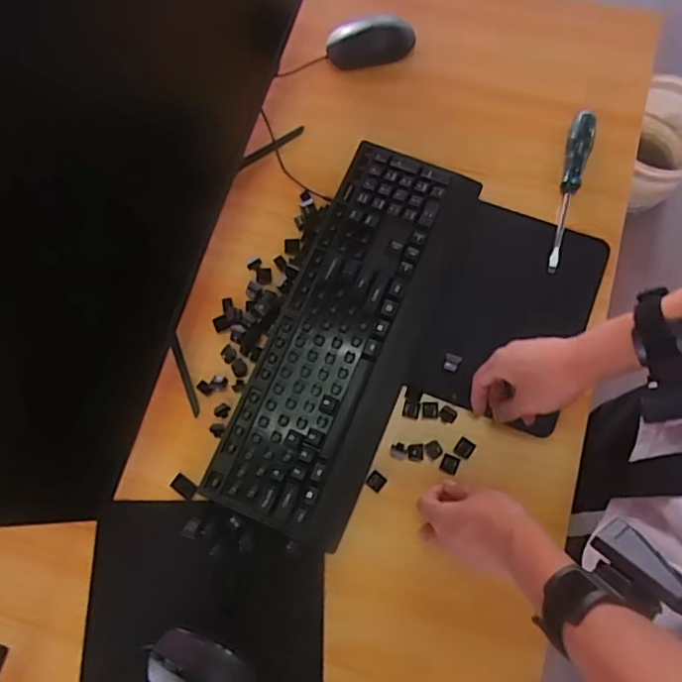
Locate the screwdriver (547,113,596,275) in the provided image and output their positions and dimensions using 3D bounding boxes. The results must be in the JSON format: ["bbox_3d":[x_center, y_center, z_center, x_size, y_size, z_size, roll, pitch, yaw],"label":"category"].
[{"bbox_3d":[0.260,-0.177,0.653,0.031,0.033,0.201,20,77,7],"label":"screwdriver"}]

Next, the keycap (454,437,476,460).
[{"bbox_3d":[0.130,0.112,0.599,0.019,0.004,0.020,32,79,9],"label":"keycap"}]

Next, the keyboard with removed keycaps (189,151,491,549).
[{"bbox_3d":[0.007,-0.014,0.625,0.155,0.030,0.432,22,78,7],"label":"keyboard with removed keycaps"}]

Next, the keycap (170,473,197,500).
[{"bbox_3d":[-0.165,0.153,0.599,0.028,0.007,0.017,32,79,9],"label":"keycap"}]

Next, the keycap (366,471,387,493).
[{"bbox_3d":[0.037,0.146,0.592,0.018,0.004,0.017,39,80,10],"label":"keycap"}]

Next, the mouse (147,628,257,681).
[{"bbox_3d":[-0.137,0.327,0.560,0.108,0.033,0.068,12,77,5],"label":"mouse"}]

